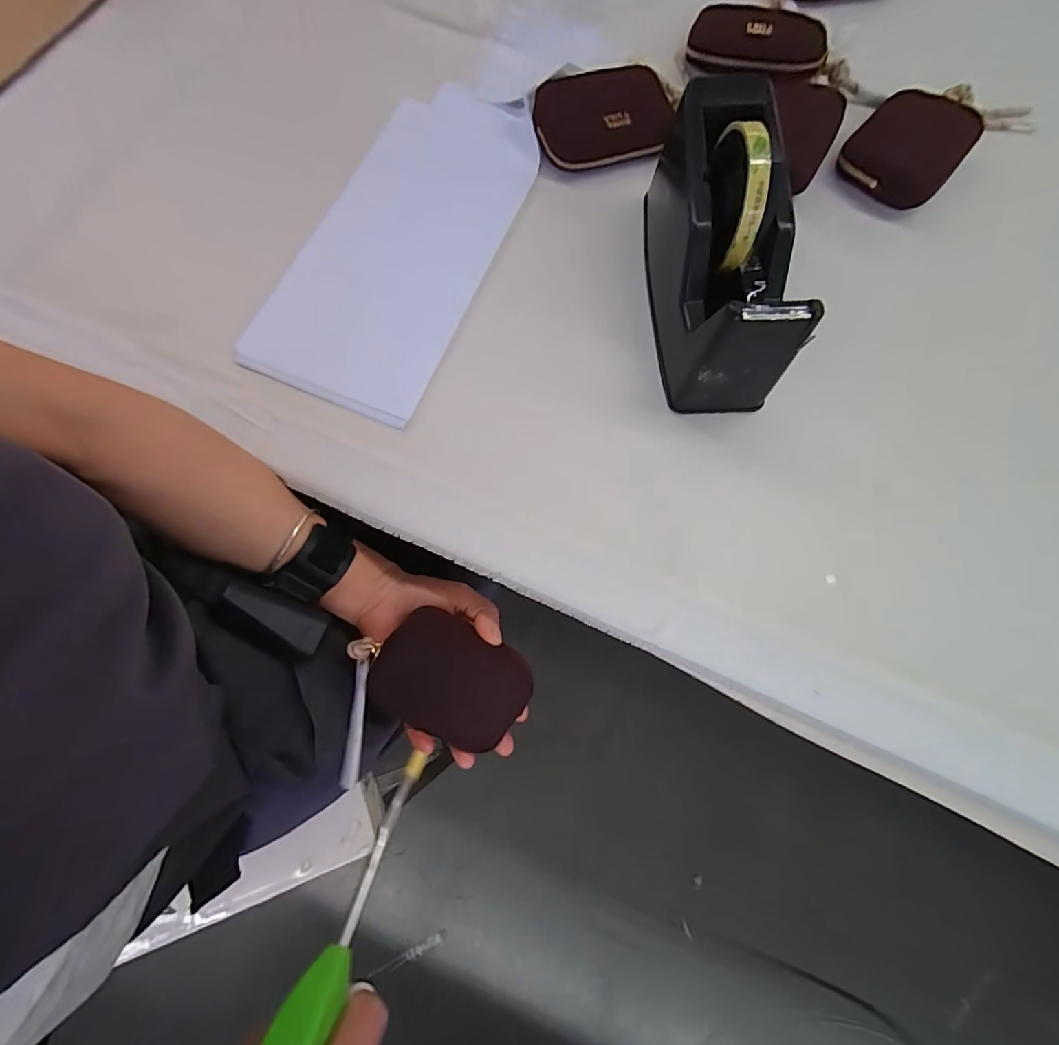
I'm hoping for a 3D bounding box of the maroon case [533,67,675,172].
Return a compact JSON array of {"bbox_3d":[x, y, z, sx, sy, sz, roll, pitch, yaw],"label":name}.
[{"bbox_3d":[0.062,-0.351,0.411,0.111,0.034,0.085,-4,75,-2],"label":"maroon case"}]

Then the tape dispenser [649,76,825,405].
[{"bbox_3d":[0.129,-0.190,0.329,0.075,0.103,0.204,0,73,-2],"label":"tape dispenser"}]

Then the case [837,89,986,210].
[{"bbox_3d":[0.315,-0.312,0.392,0.080,0.018,0.114,41,78,9],"label":"case"}]

